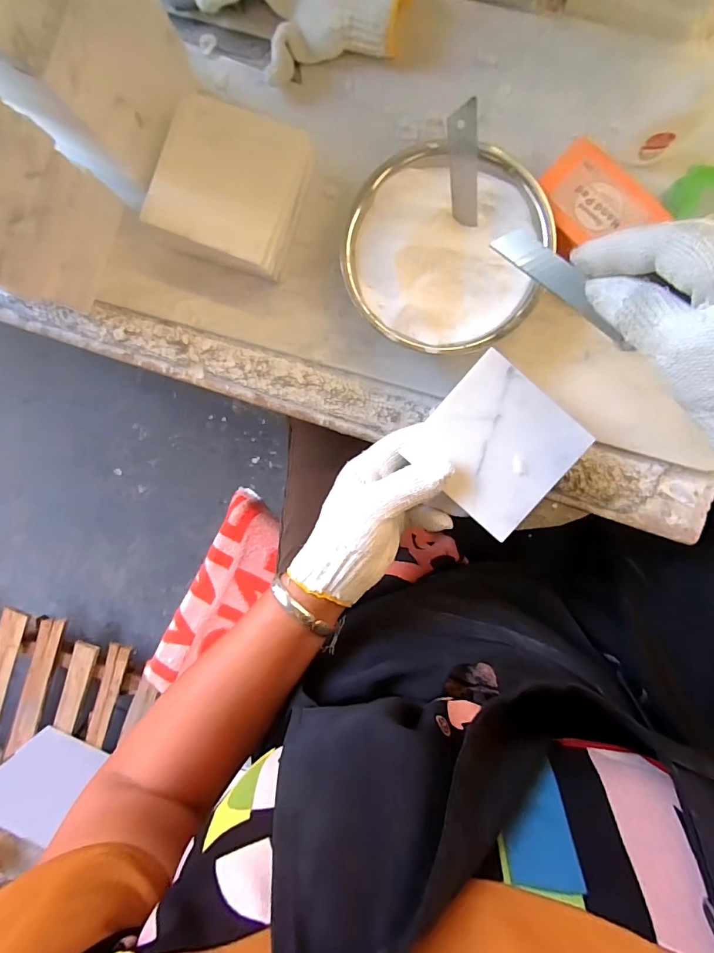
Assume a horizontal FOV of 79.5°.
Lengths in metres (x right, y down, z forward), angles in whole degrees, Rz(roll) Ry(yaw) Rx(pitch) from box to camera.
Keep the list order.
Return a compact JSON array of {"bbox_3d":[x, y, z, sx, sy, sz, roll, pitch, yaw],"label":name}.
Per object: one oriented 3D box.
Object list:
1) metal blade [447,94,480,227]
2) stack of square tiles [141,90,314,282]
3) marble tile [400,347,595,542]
[{"bbox_3d":[0.072,-0.205,0.289,0.018,0.078,0.004,1,69,16],"label":"metal blade"},{"bbox_3d":[-0.094,-0.224,0.330,0.100,0.033,0.111,24,94,0],"label":"stack of square tiles"},{"bbox_3d":[0.101,-0.022,0.311,0.098,0.005,0.097,42,94,-1],"label":"marble tile"}]

